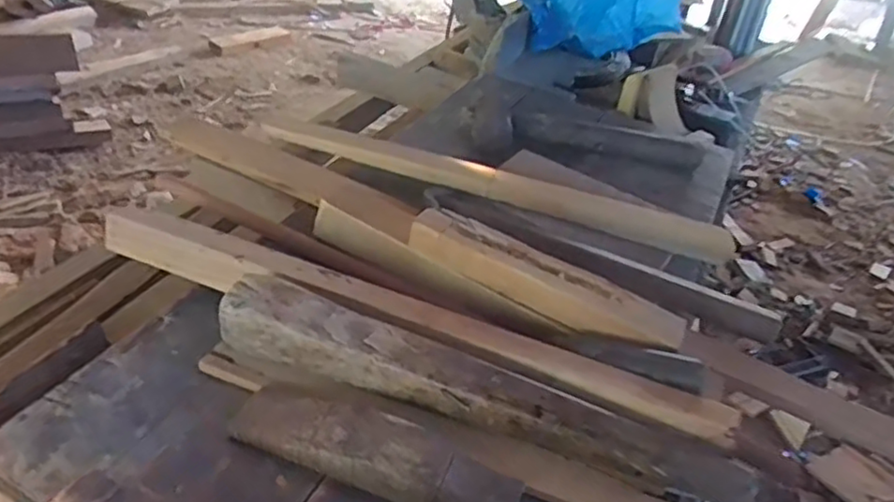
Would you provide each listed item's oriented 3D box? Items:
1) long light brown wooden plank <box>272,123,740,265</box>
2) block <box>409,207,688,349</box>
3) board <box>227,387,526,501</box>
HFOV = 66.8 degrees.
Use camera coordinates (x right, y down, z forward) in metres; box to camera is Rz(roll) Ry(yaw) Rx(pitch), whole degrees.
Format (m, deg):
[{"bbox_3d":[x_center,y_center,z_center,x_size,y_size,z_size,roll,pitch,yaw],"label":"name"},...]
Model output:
[{"bbox_3d":[0.052,-0.083,0.789,0.545,0.011,0.079,14,33,14],"label":"long light brown wooden plank"},{"bbox_3d":[0.087,0.029,0.614,0.249,0.049,0.052,23,39,19],"label":"block"},{"bbox_3d":[-0.052,0.141,0.483,0.210,0.031,0.046,14,33,15],"label":"board"}]

